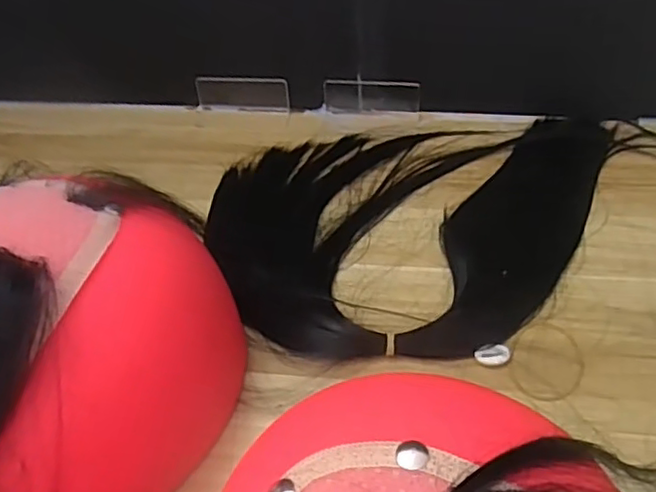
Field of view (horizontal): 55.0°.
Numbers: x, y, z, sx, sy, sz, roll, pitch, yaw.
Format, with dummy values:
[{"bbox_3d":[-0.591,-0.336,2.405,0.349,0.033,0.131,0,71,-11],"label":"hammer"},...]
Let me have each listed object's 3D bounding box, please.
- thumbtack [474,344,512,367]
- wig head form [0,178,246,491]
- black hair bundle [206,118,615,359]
[{"bbox_3d":[0.093,0.061,0.354,0.020,0.004,0.013,-3,44,2],"label":"thumbtack"},{"bbox_3d":[-0.117,0.057,0.285,0.139,0.130,0.139,-2,44,2],"label":"wig head form"},{"bbox_3d":[0.067,-0.018,0.431,0.290,0.010,0.218,-4,44,0],"label":"black hair bundle"}]

